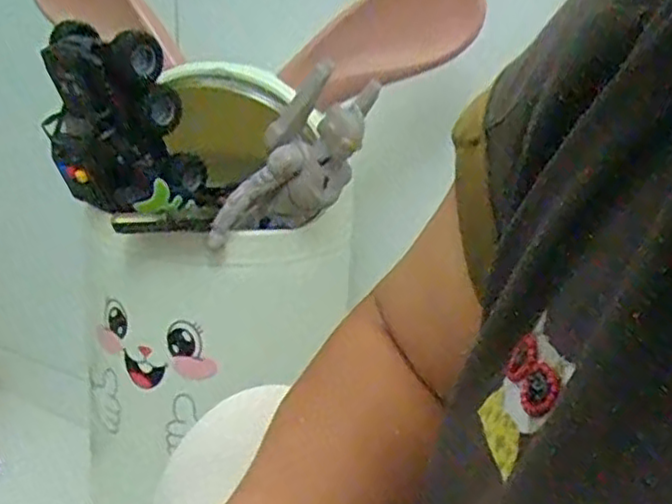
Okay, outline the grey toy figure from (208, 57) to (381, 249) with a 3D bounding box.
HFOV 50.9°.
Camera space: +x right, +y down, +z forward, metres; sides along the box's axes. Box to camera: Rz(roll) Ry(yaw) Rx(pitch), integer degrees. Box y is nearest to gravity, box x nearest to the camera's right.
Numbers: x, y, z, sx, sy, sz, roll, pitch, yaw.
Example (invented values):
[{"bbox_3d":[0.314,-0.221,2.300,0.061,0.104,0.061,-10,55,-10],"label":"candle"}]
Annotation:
[{"bbox_3d":[-0.029,-0.065,0.536,0.073,0.156,0.050,26,13,-32],"label":"grey toy figure"}]

